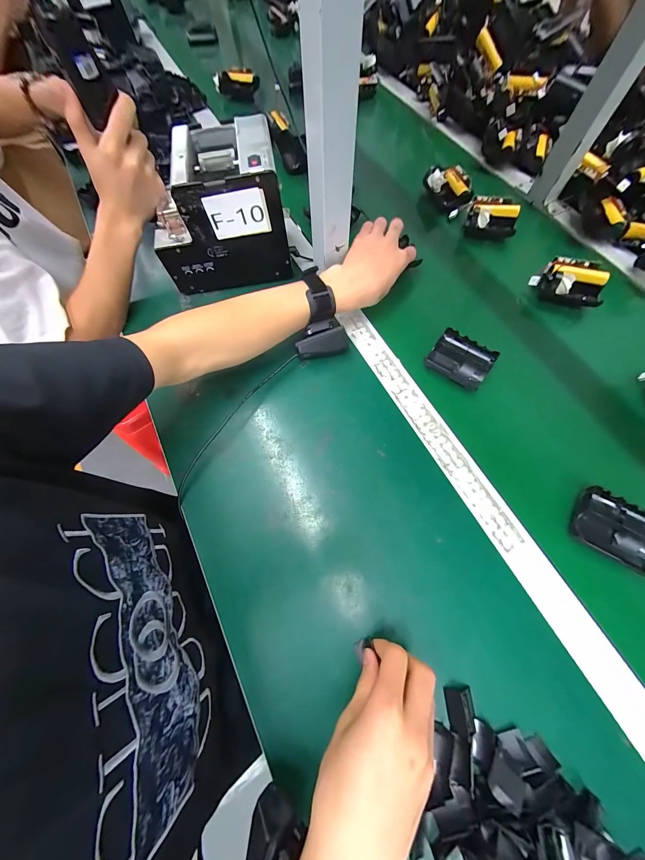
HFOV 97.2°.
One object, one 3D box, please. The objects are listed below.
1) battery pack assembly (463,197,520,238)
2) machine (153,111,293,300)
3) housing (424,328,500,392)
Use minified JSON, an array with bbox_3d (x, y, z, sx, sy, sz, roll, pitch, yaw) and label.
[{"bbox_3d":[0.288,-0.359,0.481,0.076,0.032,0.060,18,71,9],"label":"battery pack assembly"},{"bbox_3d":[-0.151,-0.317,0.411,0.179,0.137,0.125,-10,70,-2],"label":"machine"},{"bbox_3d":[0.189,-0.096,0.391,0.078,0.022,0.067,36,75,14],"label":"housing"}]

